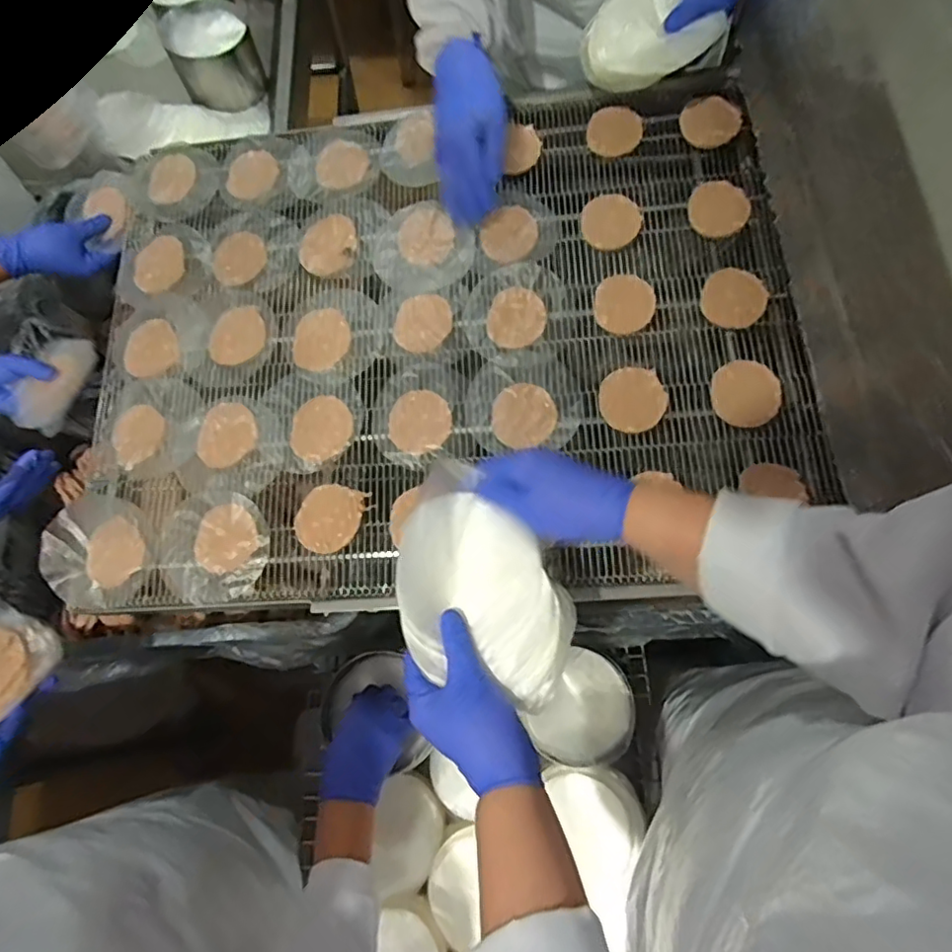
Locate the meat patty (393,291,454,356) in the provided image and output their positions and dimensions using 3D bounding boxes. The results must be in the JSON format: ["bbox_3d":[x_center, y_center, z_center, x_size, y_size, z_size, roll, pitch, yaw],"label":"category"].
[{"bbox_3d":[-0.059,-0.173,0.673,0.065,0.007,0.071,5,73,2],"label":"meat patty"}]

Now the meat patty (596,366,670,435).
[{"bbox_3d":[0.163,-0.080,0.621,0.069,0.007,0.068,0,73,0],"label":"meat patty"}]

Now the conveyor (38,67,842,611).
[{"bbox_3d":[-0.066,-0.182,0.680,0.783,0.026,0.595,-6,73,4],"label":"conveyor"}]

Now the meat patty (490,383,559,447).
[{"bbox_3d":[0.050,-0.064,0.628,0.066,0.010,0.066,0,73,0],"label":"meat patty"}]

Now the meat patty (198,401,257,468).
[{"bbox_3d":[-0.273,-0.046,0.657,0.061,0.007,0.075,-7,73,-2],"label":"meat patty"}]

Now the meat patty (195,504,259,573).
[{"bbox_3d":[-0.262,0.064,0.621,0.066,0.005,0.063,0,73,0],"label":"meat patty"}]

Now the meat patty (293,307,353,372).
[{"bbox_3d":[-0.176,-0.157,0.683,0.065,0.006,0.079,-1,73,0],"label":"meat patty"}]

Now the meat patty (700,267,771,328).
[{"bbox_3d":[0.276,-0.191,0.635,0.066,0.012,0.068,0,73,0],"label":"meat patty"}]

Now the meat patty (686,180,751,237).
[{"bbox_3d":[0.273,-0.303,0.672,0.062,0.015,0.068,12,73,4],"label":"meat patty"}]

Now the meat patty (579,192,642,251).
[{"bbox_3d":[0.155,-0.293,0.687,0.066,0.015,0.066,0,73,0],"label":"meat patty"}]

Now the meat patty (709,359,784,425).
[{"bbox_3d":[0.274,-0.084,0.607,0.065,0.014,0.067,6,73,2],"label":"meat patty"}]

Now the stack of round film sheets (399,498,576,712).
[{"bbox_3d":[0.003,0.099,0.470,0.120,0.018,0.171,-32,75,-9],"label":"stack of round film sheets"}]

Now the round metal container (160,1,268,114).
[{"bbox_3d":[-0.457,-0.737,1.054,0.138,0.098,0.145,0,73,0],"label":"round metal container"}]

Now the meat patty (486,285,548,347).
[{"bbox_3d":[0.045,-0.176,0.662,0.063,0.006,0.071,6,73,2],"label":"meat patty"}]

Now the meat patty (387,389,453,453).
[{"bbox_3d":[-0.061,-0.059,0.638,0.068,0.014,0.070,0,73,0],"label":"meat patty"}]

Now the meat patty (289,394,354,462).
[{"bbox_3d":[-0.167,-0.052,0.645,0.066,0.004,0.073,2,73,1],"label":"meat patty"}]

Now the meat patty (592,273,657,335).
[{"bbox_3d":[0.163,-0.190,0.655,0.063,0.008,0.071,-3,73,-1],"label":"meat patty"}]

